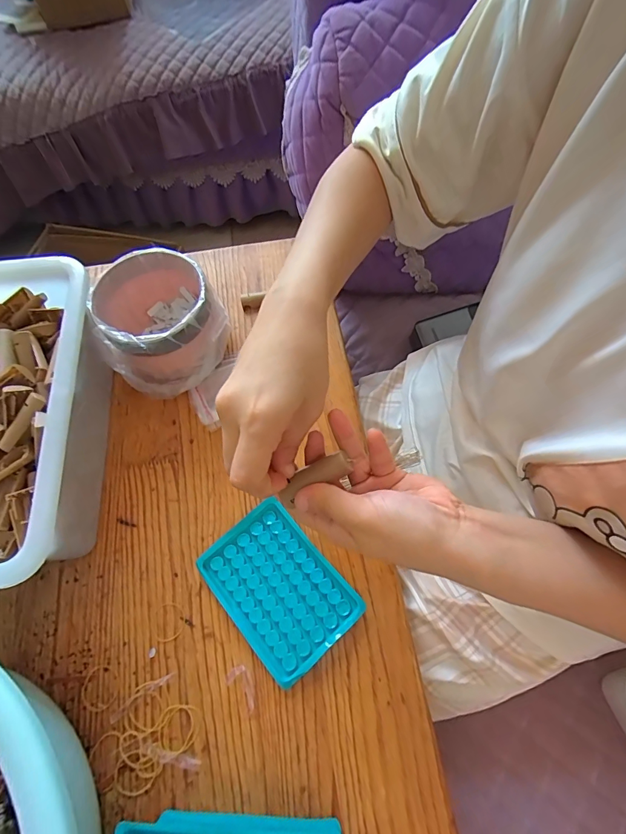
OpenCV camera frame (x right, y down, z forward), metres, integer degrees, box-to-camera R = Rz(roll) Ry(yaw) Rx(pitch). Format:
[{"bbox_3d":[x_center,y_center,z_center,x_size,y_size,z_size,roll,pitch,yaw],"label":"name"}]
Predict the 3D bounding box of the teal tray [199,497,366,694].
[{"bbox_3d":[-0.032,0.151,0.351,0.095,0.007,0.132,-39,70,-14],"label":"teal tray"}]

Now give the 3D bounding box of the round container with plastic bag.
[{"bbox_3d":[-0.165,-0.100,0.420,0.125,0.080,0.125,-1,66,2],"label":"round container with plastic bag"}]

